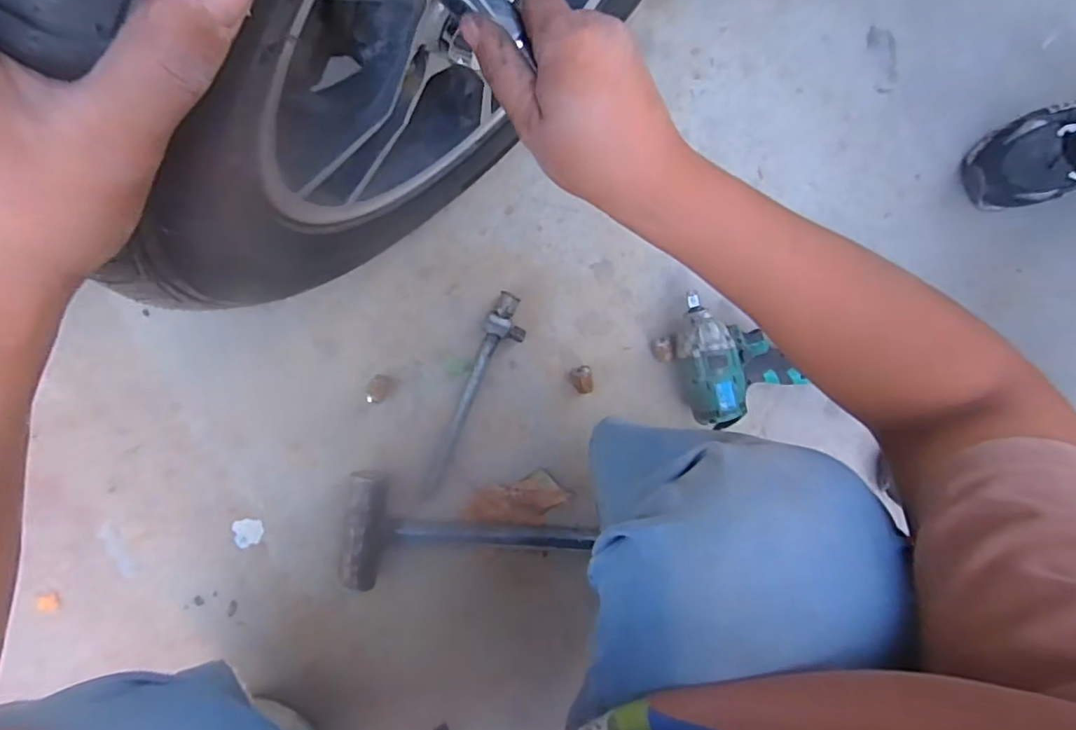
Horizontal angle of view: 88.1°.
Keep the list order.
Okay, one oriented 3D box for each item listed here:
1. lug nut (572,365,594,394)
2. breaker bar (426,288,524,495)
[{"bbox_3d":[0.052,0.017,0.636,0.023,0.023,0.030,-22,98,-7],"label":"lug nut"},{"bbox_3d":[-0.071,0.033,0.611,0.042,0.020,0.231,26,90,-11],"label":"breaker bar"}]

